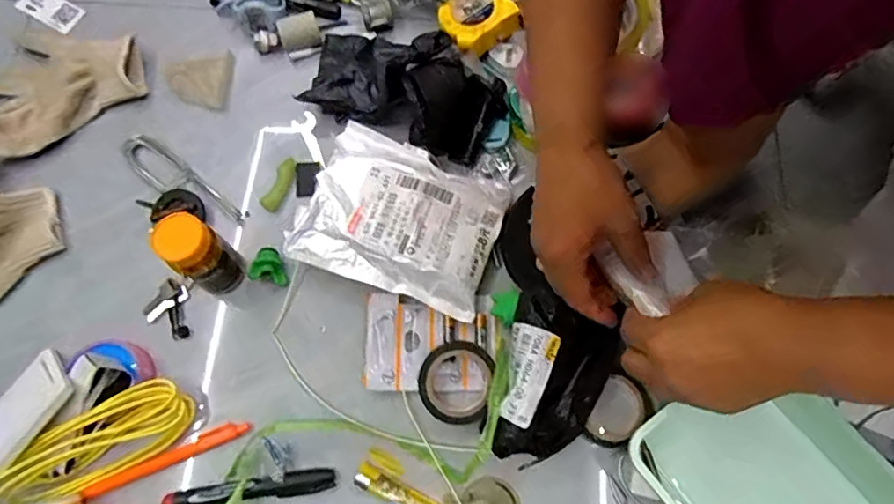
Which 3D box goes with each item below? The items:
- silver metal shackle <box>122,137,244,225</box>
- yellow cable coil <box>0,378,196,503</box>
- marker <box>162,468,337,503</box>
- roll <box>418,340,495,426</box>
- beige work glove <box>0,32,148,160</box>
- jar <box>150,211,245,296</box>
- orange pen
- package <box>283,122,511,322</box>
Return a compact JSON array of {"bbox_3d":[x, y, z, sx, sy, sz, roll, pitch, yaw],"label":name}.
[{"bbox_3d":[-0.259,-0.067,0.539,0.152,0.014,0.034,33,74,12],"label":"silver metal shackle"},{"bbox_3d":[-0.277,0.153,0.436,0.153,0.045,0.052,-32,73,-10],"label":"yellow cable coil"},{"bbox_3d":[-0.155,0.186,0.437,0.131,0.017,0.017,-8,70,-2],"label":"marker"},{"bbox_3d":[0.007,0.106,0.457,0.058,0.022,0.067,11,71,5],"label":"roll"},{"bbox_3d":[-0.409,-0.176,0.570,0.176,0.022,0.127,-34,73,-10],"label":"beige work glove"},{"bbox_3d":[-0.205,0.002,0.469,0.045,0.087,0.040,39,76,13],"label":"jar"},{"bbox_3d":[-0.225,0.166,0.452,0.131,0.008,0.014,-23,72,-7],"label":"orange pen"},{"bbox_3d":[-0.038,-0.032,0.504,0.167,0.044,0.137,18,72,7],"label":"package"}]

